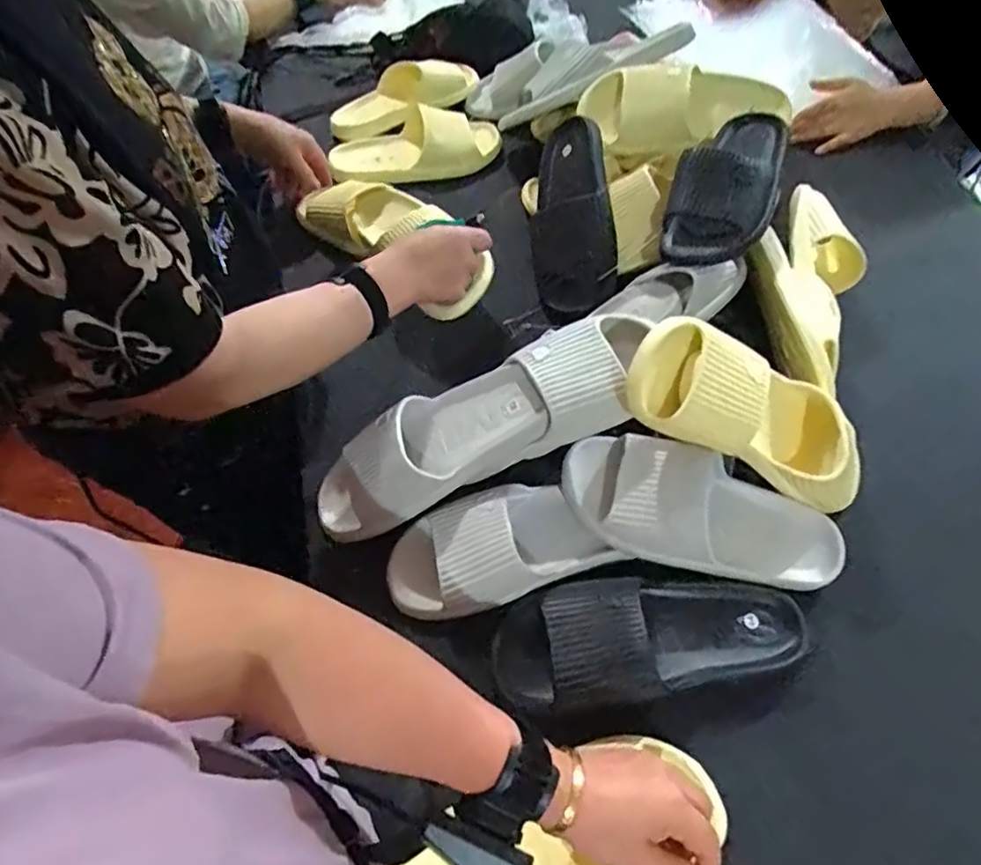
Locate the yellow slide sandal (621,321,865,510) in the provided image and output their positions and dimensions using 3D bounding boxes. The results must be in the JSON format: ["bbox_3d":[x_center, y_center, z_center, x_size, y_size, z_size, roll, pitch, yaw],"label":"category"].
[{"bbox_3d":[0.245,-0.009,0.568,0.285,0.083,0.085,28,56,-19],"label":"yellow slide sandal"}]

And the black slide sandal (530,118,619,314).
[{"bbox_3d":[0.111,-0.271,0.813,0.102,0.075,0.256,-10,75,29],"label":"black slide sandal"}]

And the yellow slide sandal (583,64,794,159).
[{"bbox_3d":[0.250,-0.421,0.800,0.263,0.082,0.107,-3,58,-3],"label":"yellow slide sandal"}]

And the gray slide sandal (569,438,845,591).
[{"bbox_3d":[0.198,0.074,0.585,0.266,0.078,0.105,13,58,8],"label":"gray slide sandal"}]

